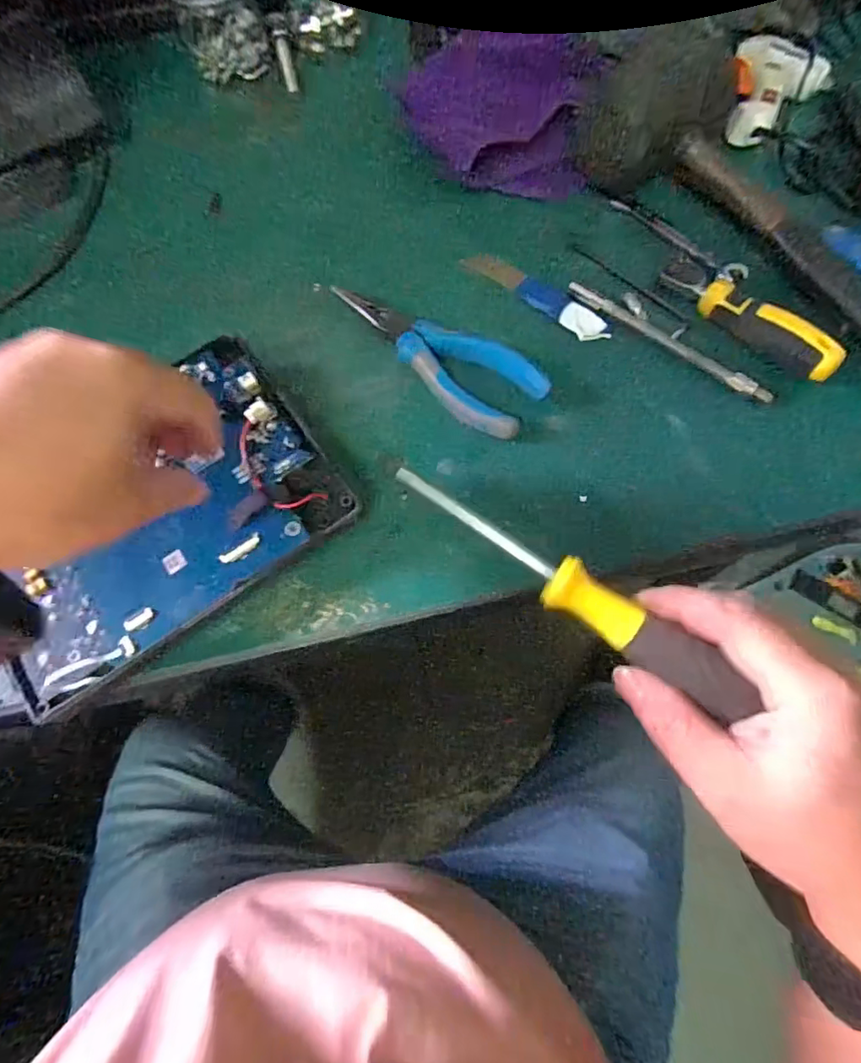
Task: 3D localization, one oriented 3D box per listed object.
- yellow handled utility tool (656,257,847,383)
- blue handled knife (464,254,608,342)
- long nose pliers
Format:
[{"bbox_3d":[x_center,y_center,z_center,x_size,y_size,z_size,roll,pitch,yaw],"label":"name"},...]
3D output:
[{"bbox_3d":[0.194,-0.135,0.333,0.029,0.019,0.117,-36,72,-11],"label":"yellow handled utility tool"},{"bbox_3d":[0.070,-0.157,0.359,0.107,0.004,0.021,35,74,14],"label":"blue handled knife"},{"bbox_3d":[0.001,-0.109,0.336,0.142,0.014,0.052,34,74,14],"label":"long nose pliers"}]

